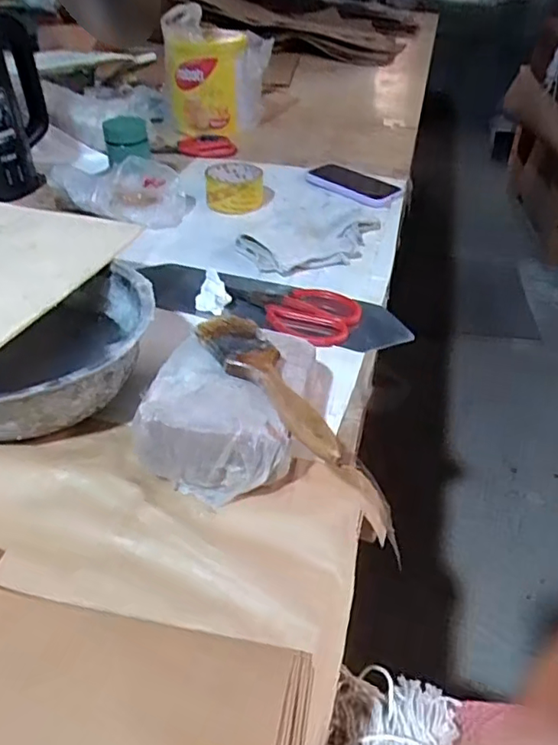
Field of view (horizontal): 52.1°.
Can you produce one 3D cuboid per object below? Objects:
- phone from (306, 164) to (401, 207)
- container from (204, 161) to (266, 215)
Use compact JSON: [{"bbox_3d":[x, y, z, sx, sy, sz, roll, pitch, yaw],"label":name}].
[{"bbox_3d":[0.114,-0.301,0.910,0.076,0.011,0.158,-35,51,-28],"label":"phone"},{"bbox_3d":[-0.068,-0.281,0.866,0.083,0.049,0.091,1,39,-1],"label":"container"}]

